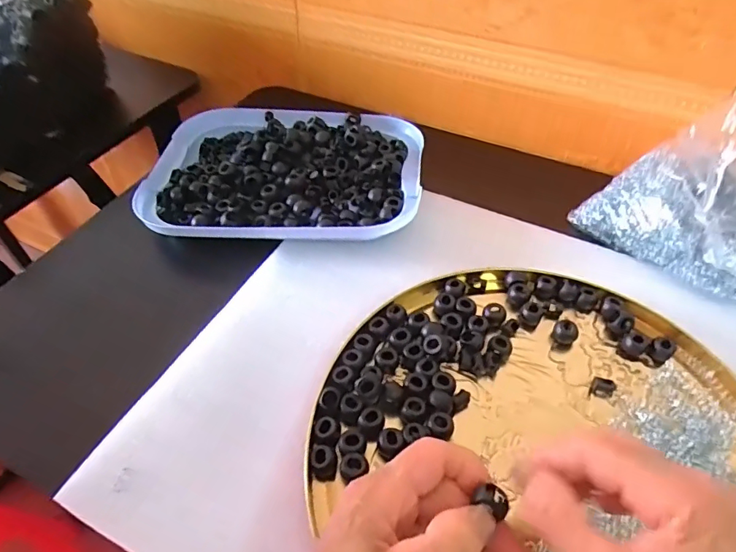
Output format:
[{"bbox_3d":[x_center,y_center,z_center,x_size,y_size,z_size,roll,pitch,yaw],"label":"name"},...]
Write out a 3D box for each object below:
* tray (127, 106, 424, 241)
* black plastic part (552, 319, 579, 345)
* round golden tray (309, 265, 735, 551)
[{"bbox_3d":[-0.075,-0.106,0.478,0.250,0.034,0.184,4,49,3],"label":"tray"},{"bbox_3d":[0.147,0.042,0.364,0.017,0.011,0.014,32,56,24],"label":"black plastic part"},{"bbox_3d":[0.114,0.112,0.307,0.287,0.034,0.285,0,49,0],"label":"round golden tray"}]

